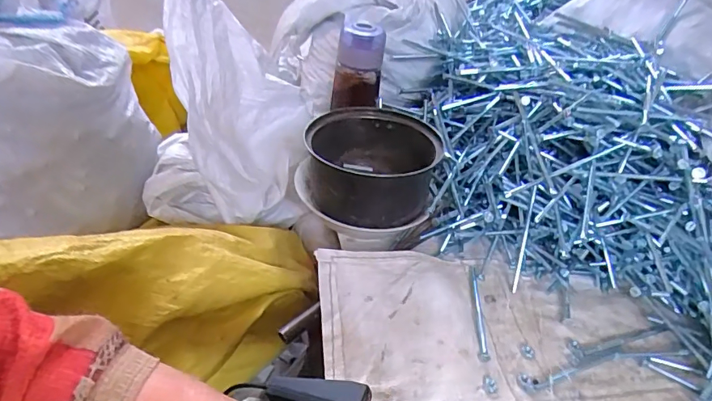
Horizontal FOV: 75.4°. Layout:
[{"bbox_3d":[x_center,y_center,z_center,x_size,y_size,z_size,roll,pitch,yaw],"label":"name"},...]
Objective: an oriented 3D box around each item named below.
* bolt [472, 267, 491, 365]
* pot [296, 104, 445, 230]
[{"bbox_3d":[0.143,0.127,0.532,0.014,0.017,0.141,10,38,4],"label":"bolt"},{"bbox_3d":[0.013,-0.043,0.589,0.172,0.086,0.158,4,38,-3],"label":"pot"}]

